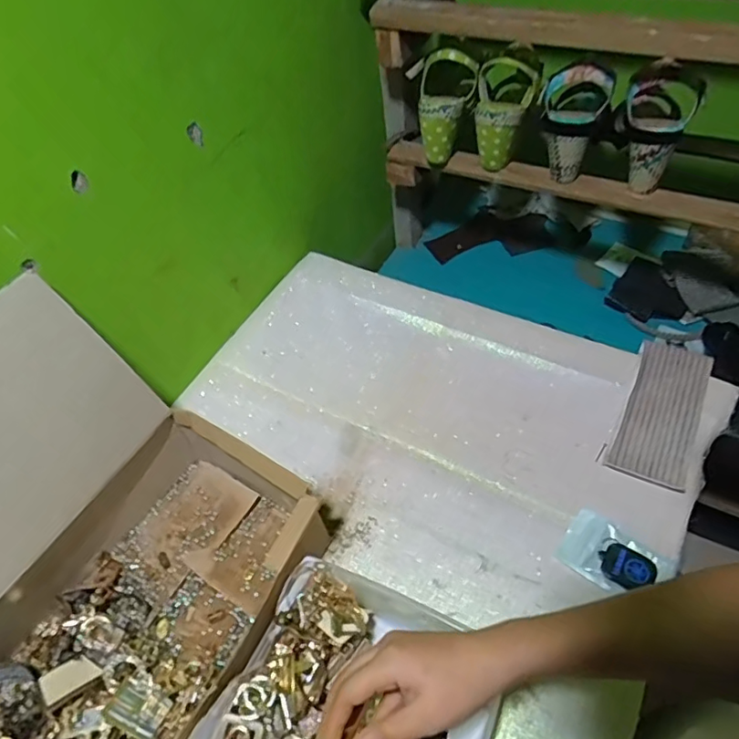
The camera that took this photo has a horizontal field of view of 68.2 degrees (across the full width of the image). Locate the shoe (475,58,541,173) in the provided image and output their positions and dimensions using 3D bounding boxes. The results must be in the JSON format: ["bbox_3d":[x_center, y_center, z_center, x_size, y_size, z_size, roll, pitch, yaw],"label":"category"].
[{"bbox_3d":[0.183,-0.347,0.742,0.078,0.128,0.072,6,52,12],"label":"shoe"}]

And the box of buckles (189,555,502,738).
[{"bbox_3d":[-0.008,0.288,0.460,0.207,0.083,0.197,18,57,18],"label":"box of buckles"}]

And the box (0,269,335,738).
[{"bbox_3d":[-0.255,0.155,0.462,0.291,0.283,0.325,25,59,22],"label":"box"}]

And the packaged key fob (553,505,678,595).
[{"bbox_3d":[0.248,0.190,0.552,0.097,0.014,0.069,30,61,25],"label":"packaged key fob"}]

